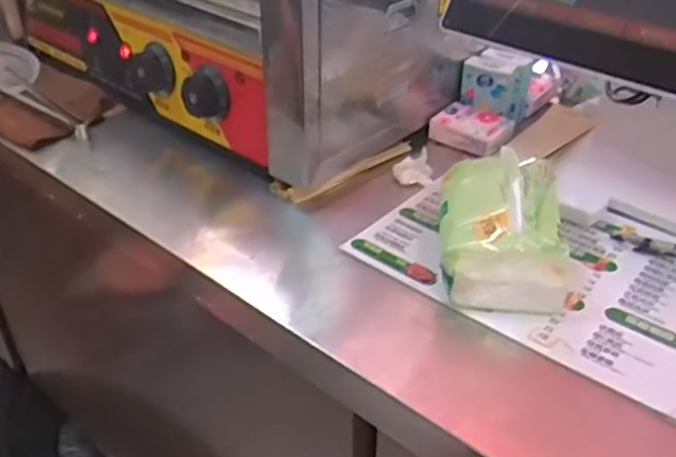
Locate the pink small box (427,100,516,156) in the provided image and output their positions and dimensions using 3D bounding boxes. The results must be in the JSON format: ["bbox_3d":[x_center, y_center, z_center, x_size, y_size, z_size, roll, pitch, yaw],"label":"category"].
[{"bbox_3d":[0.141,-0.108,0.743,0.082,0.024,0.055,23,40,28],"label":"pink small box"}]

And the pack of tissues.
[{"bbox_3d":[0.131,0.001,0.550,0.097,0.084,0.123,4,35,4],"label":"pack of tissues"}]

